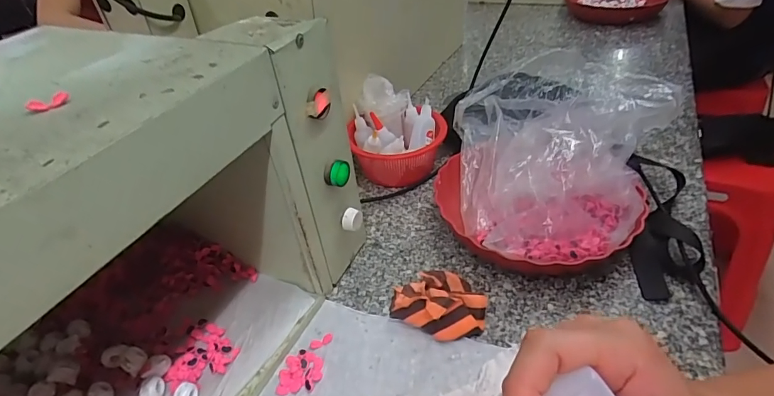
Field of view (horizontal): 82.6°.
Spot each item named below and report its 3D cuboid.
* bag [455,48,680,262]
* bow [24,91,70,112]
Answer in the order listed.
[{"bbox_3d":[0.210,-0.066,0.586,0.259,0.133,0.373,18,45,28],"label":"bag"},{"bbox_3d":[-0.213,-0.060,0.277,0.023,0.007,0.006,-27,43,-24],"label":"bow"}]

